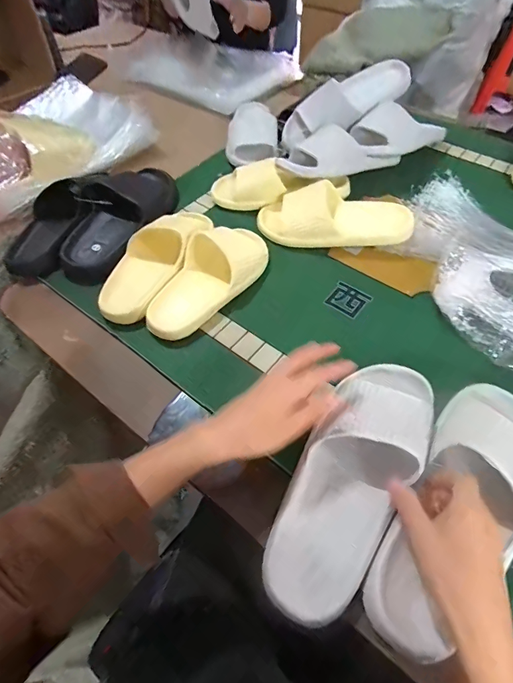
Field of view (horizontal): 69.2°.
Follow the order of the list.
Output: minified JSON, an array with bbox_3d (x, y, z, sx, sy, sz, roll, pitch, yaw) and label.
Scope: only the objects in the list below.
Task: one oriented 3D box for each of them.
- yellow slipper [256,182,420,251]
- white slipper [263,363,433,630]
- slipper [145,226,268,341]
[{"bbox_3d":[0.128,-0.208,0.617,0.241,0.064,0.090,1,54,3],"label":"yellow slipper"},{"bbox_3d":[0.095,0.137,0.377,0.099,0.061,0.257,27,70,19],"label":"white slipper"},{"bbox_3d":[-0.065,-0.099,0.547,0.102,0.062,0.236,23,58,17],"label":"slipper"}]

